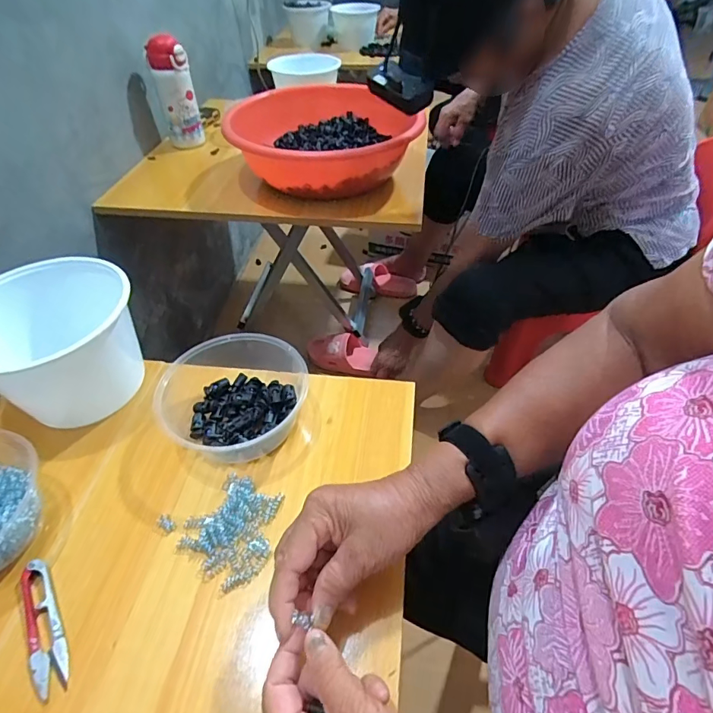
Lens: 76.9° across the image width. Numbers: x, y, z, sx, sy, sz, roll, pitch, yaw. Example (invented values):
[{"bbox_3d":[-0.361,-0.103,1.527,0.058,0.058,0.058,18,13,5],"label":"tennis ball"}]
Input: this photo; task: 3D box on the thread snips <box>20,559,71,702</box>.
[{"bbox_3d":[-0.240,0.203,0.341,0.024,0.010,0.099,-26,51,-22],"label":"thread snips"}]

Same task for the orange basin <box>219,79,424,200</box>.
[{"bbox_3d":[-0.061,-0.385,0.815,0.290,0.113,0.311,-1,46,1],"label":"orange basin"}]

